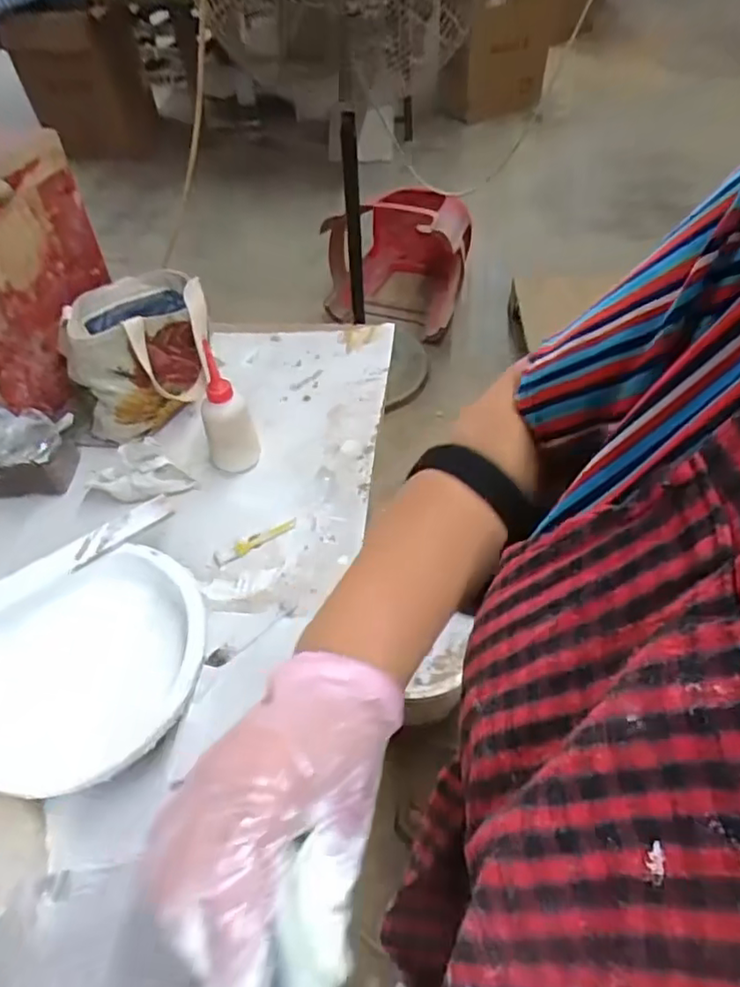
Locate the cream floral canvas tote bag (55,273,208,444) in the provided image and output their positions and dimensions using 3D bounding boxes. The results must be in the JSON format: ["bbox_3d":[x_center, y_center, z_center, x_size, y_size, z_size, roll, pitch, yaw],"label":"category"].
[{"bbox_3d":[-0.294,-0.189,0.809,0.176,0.150,0.186,-11,52,-5],"label":"cream floral canvas tote bag"}]

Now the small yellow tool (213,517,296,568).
[{"bbox_3d":[-0.131,0.054,0.702,0.099,0.005,0.020,-27,55,-16],"label":"small yellow tool"}]

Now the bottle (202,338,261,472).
[{"bbox_3d":[-0.172,-0.093,0.718,0.059,0.166,0.049,-20,53,-11],"label":"bottle"}]

